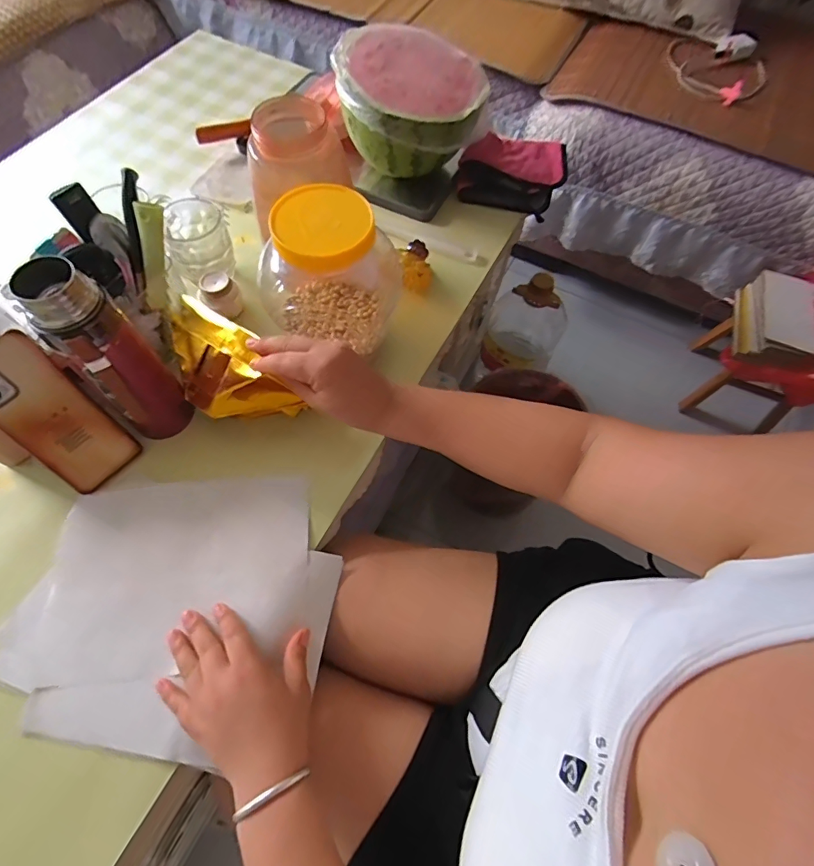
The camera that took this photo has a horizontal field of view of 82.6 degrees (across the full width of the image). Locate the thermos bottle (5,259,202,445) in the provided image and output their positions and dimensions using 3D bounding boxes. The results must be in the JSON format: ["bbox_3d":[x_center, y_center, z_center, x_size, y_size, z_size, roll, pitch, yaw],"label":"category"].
[{"bbox_3d":[-0.269,-0.058,0.441,0.063,0.217,0.060,1,64,-2],"label":"thermos bottle"}]

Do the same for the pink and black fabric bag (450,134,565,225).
[{"bbox_3d":[0.166,-0.414,0.717,0.156,0.053,0.148,20,64,7],"label":"pink and black fabric bag"}]

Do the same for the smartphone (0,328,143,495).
[{"bbox_3d":[-0.353,-0.016,0.461,0.075,0.160,0.010,-46,36,-21],"label":"smartphone"}]

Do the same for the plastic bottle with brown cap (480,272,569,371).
[{"bbox_3d":[0.240,-0.218,0.964,0.158,0.271,0.139,26,65,10],"label":"plastic bottle with brown cap"}]

